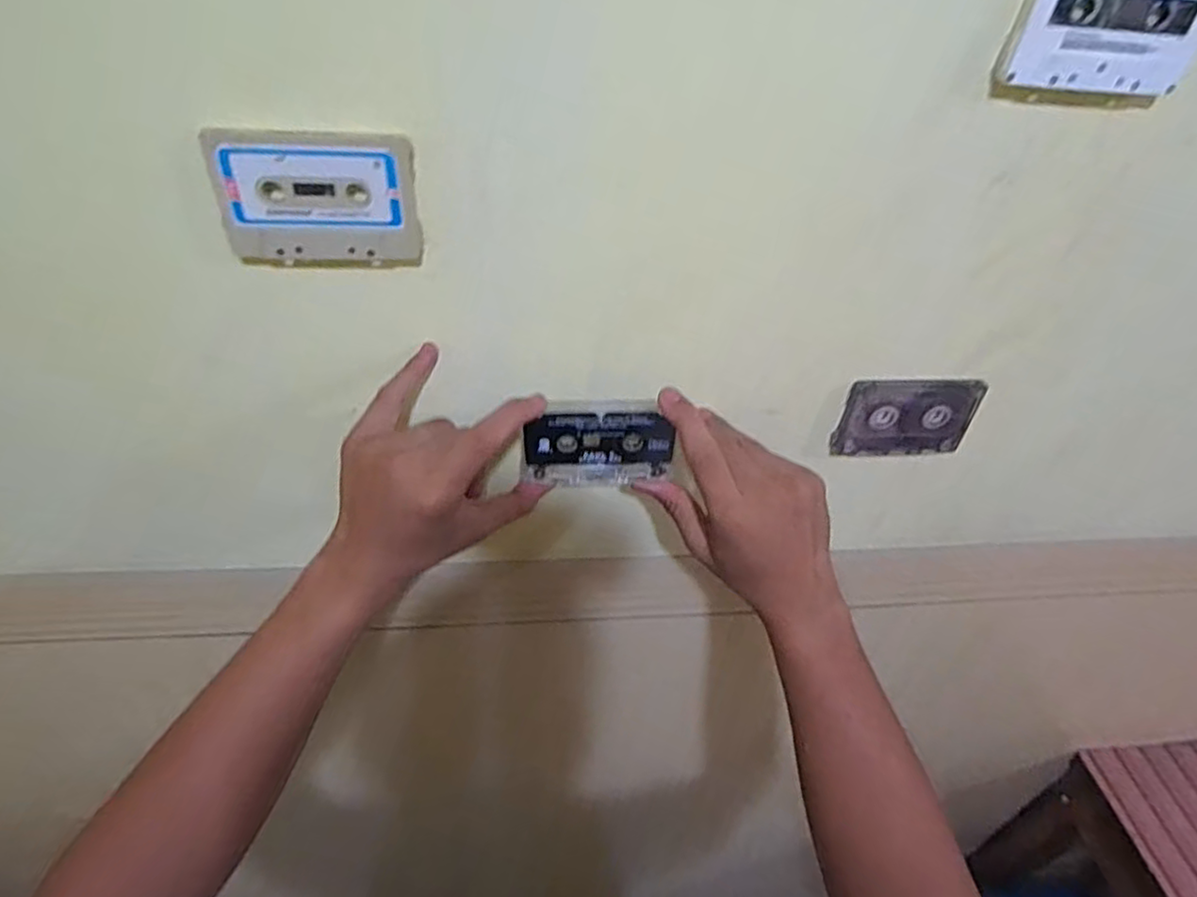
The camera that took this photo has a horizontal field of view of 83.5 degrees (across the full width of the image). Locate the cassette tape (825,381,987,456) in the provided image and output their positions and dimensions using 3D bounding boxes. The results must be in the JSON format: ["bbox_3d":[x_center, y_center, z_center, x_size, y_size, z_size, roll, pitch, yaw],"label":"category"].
[{"bbox_3d":[0.233,-0.022,0.505,0.100,0.066,0.010,-1,42,-7],"label":"cassette tape"}]

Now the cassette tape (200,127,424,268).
[{"bbox_3d":[-0.148,-0.131,0.359,0.099,0.074,0.015,-2,42,-8],"label":"cassette tape"}]

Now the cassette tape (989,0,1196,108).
[{"bbox_3d":[0.260,-0.216,0.344,0.100,0.072,0.019,-1,36,-6],"label":"cassette tape"}]

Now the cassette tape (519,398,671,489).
[{"bbox_3d":[-0.001,-0.002,0.435,0.095,0.066,0.010,3,41,-3],"label":"cassette tape"}]

